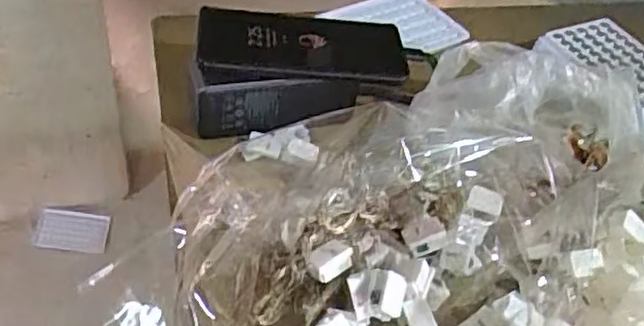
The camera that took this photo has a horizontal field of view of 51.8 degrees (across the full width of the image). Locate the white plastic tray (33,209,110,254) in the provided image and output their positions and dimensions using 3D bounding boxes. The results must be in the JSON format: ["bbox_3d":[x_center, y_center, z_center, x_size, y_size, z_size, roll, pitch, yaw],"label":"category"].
[{"bbox_3d":[-0.492,0.134,1.306,0.129,0.011,0.075,8,76,-11],"label":"white plastic tray"}]

